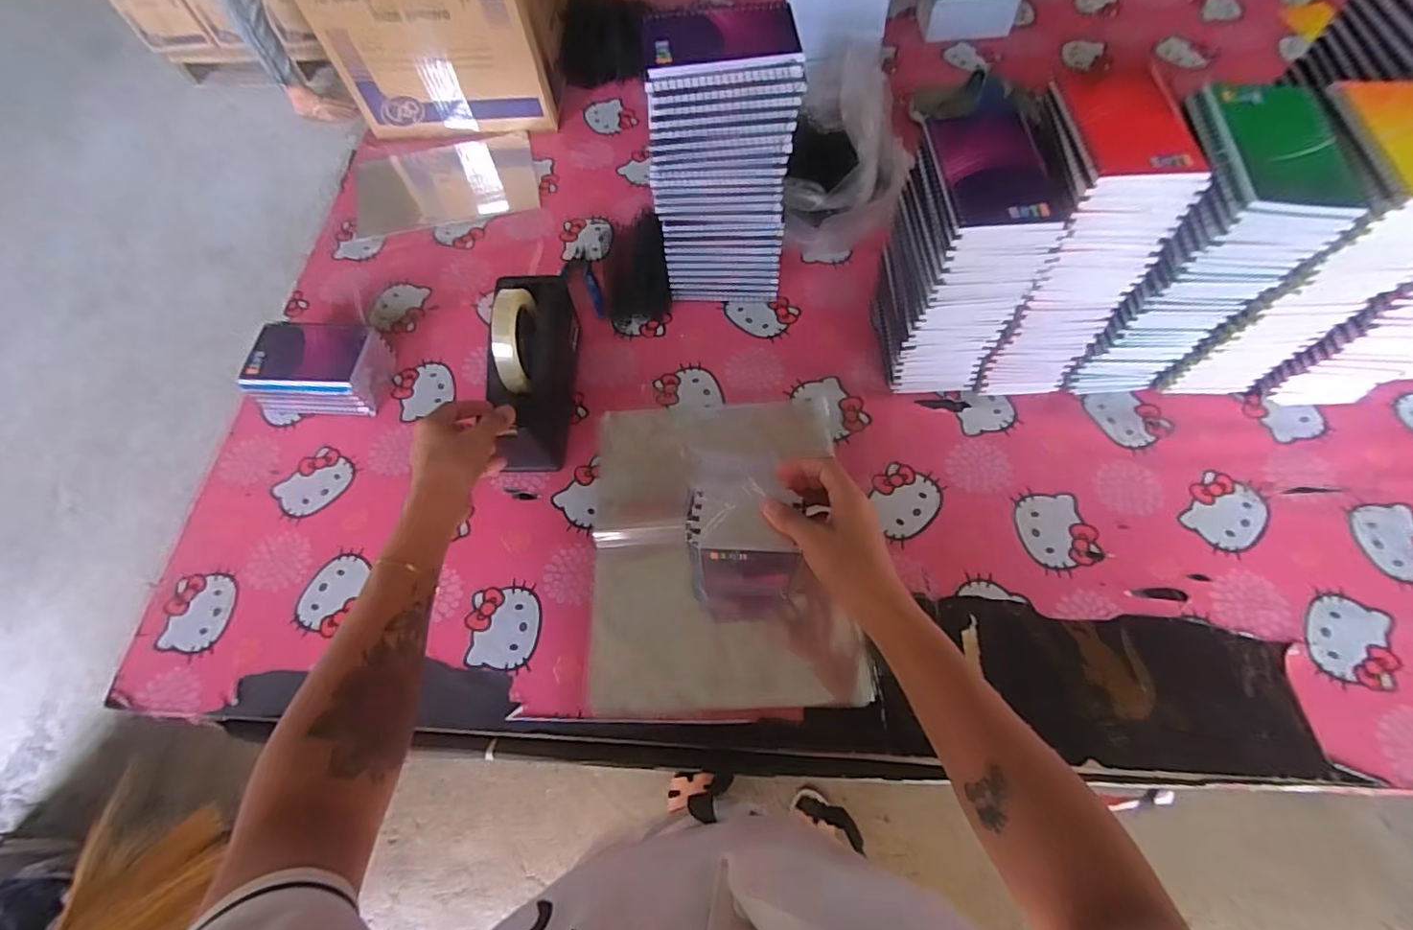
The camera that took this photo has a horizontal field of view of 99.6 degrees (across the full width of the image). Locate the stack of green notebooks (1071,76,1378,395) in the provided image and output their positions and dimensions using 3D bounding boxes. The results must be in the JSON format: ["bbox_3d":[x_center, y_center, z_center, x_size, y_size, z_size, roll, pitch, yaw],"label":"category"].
[{"bbox_3d":[0.431,-0.178,0.559,0.104,0.269,0.125,1,63,4],"label":"stack of green notebooks"}]

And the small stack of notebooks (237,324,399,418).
[{"bbox_3d":[-0.446,-0.108,0.687,0.135,0.067,0.097,-4,63,2],"label":"small stack of notebooks"}]

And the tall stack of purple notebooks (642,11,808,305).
[{"bbox_3d":[0.020,-0.306,0.640,0.142,0.283,0.093,0,63,3],"label":"tall stack of purple notebooks"}]

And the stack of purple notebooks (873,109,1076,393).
[{"bbox_3d":[0.241,-0.188,0.596,0.097,0.252,0.135,-5,63,1],"label":"stack of purple notebooks"}]

